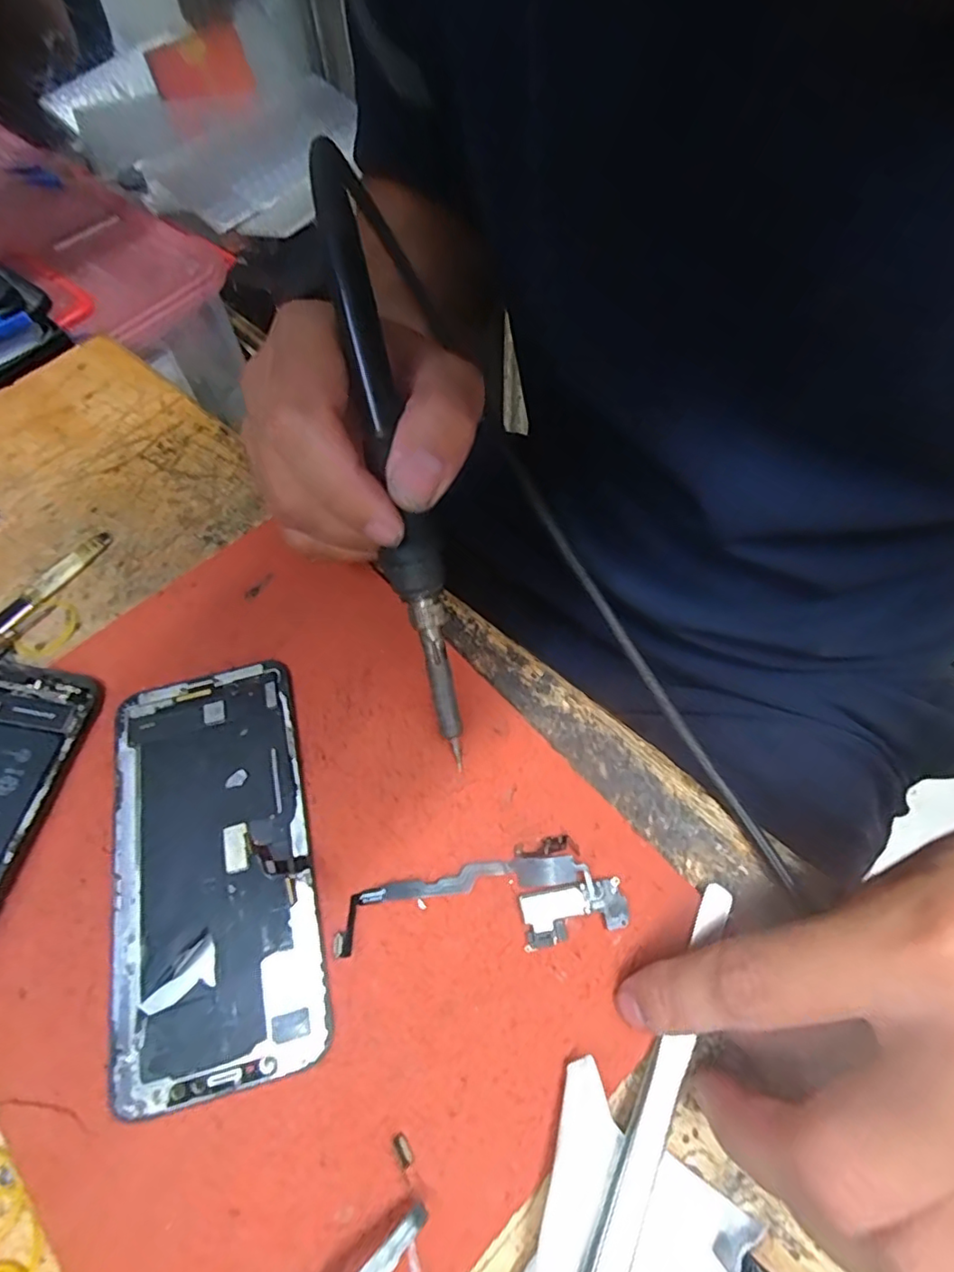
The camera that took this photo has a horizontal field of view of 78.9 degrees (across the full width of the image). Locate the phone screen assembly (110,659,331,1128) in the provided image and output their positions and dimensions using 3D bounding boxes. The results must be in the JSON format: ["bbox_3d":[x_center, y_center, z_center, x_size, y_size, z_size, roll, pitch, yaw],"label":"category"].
[{"bbox_3d":[-0.094,0.078,0.204,0.068,0.006,0.140,-13,62,-6],"label":"phone screen assembly"}]

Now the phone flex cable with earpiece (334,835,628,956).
[{"bbox_3d":[0.001,0.092,0.195,0.095,0.005,0.032,-13,62,-6],"label":"phone flex cable with earpiece"}]

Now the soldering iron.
[{"bbox_3d":[-0.027,-0.049,0.193,0.019,0.015,0.199,-13,102,-6],"label":"soldering iron"}]

